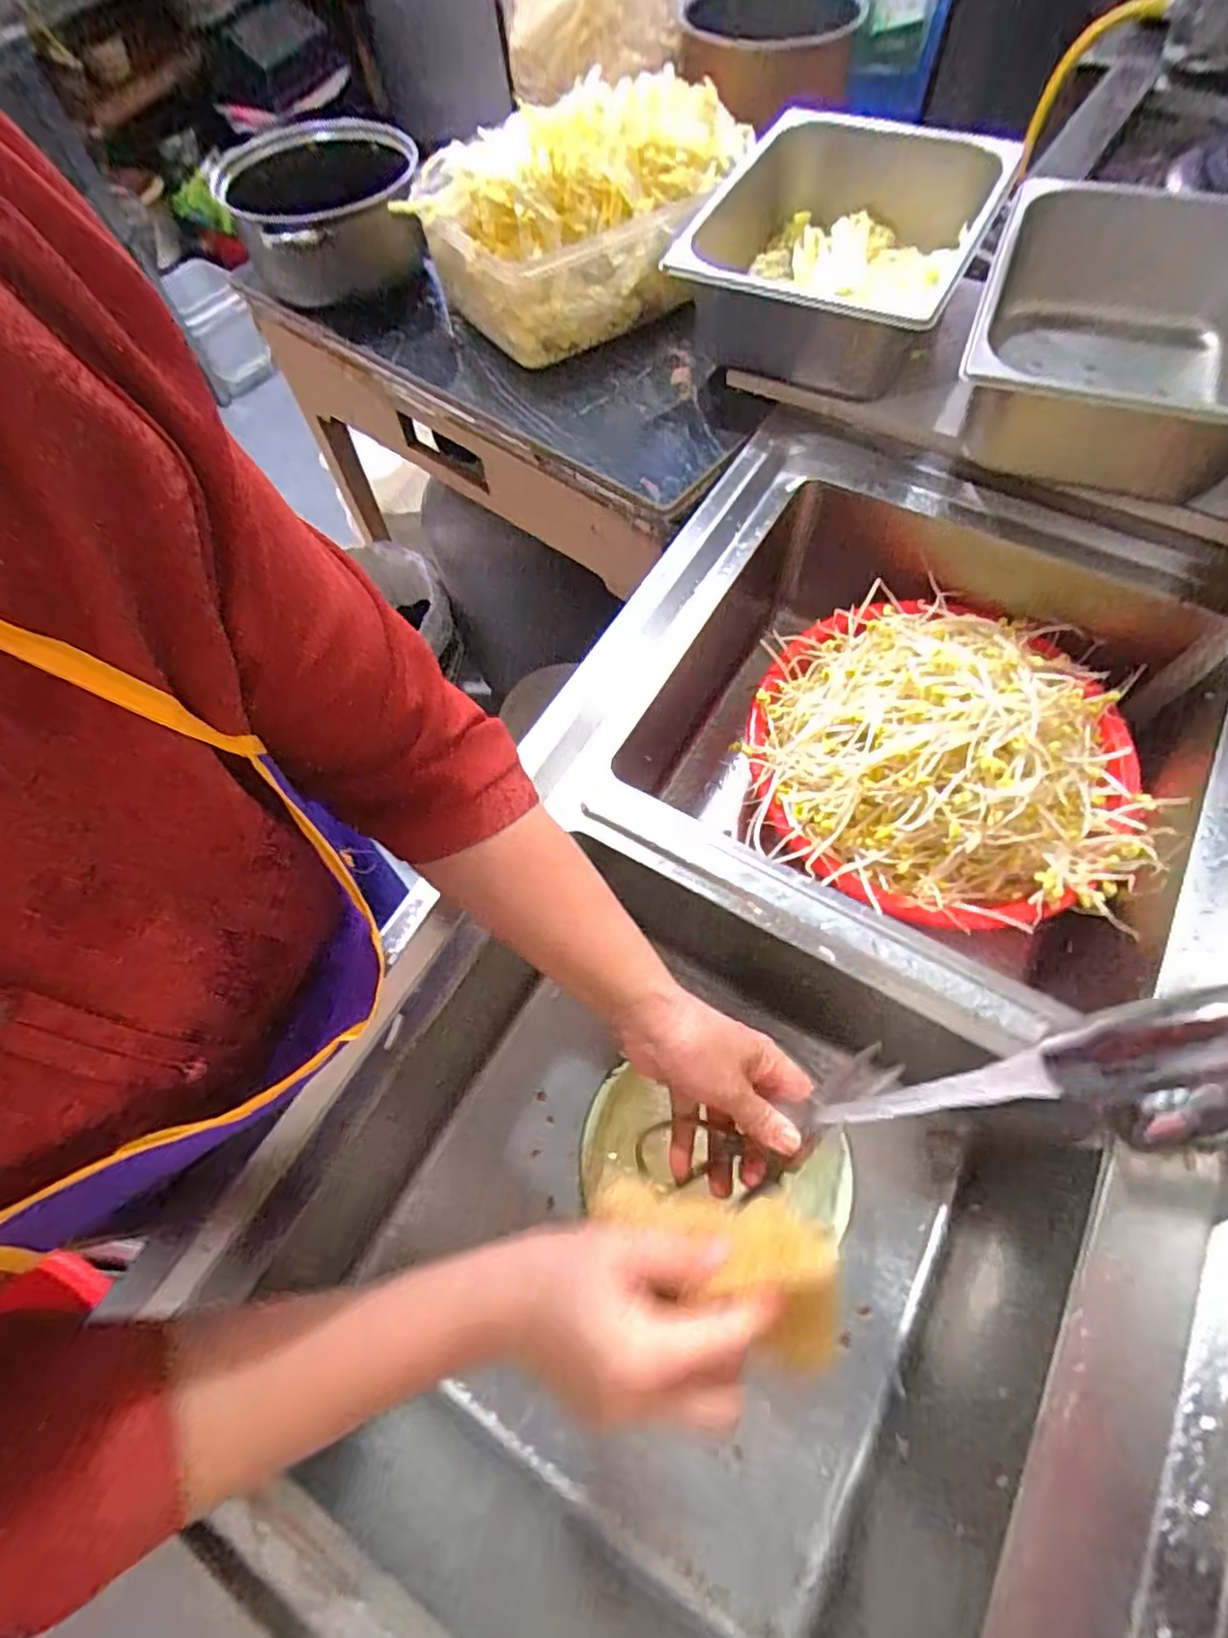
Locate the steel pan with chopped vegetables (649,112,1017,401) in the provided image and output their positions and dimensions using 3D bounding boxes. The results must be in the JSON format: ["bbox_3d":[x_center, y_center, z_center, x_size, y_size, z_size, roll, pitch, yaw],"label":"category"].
[{"bbox_3d":[0.212,-0.592,0.682,0.290,0.116,0.316,23,67,13],"label":"steel pan with chopped vegetables"}]

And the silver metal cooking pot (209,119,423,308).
[{"bbox_3d":[-0.352,-0.737,0.797,0.231,0.098,0.245,-7,64,-1],"label":"silver metal cooking pot"}]

